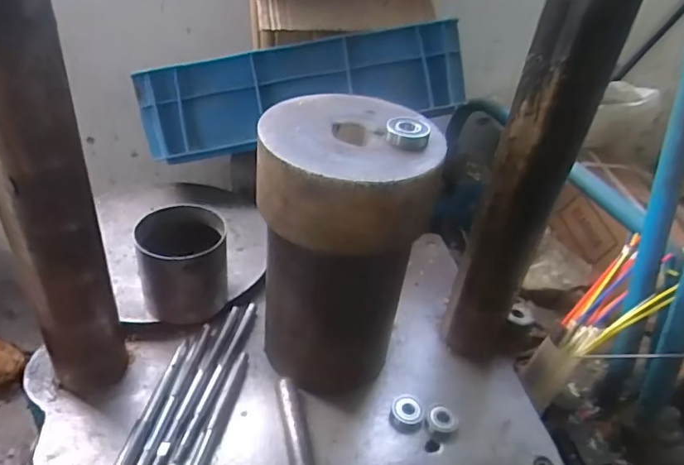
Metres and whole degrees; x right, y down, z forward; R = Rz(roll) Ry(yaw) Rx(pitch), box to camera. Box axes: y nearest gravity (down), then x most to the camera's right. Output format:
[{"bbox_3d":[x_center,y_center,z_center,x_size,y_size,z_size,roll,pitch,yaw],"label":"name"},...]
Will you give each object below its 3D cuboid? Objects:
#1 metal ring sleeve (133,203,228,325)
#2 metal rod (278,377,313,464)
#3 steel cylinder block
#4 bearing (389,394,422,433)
[{"bbox_3d":[-0.162,0.038,0.543,0.091,0.104,0.083,-10,40,-23],"label":"metal ring sleeve"},{"bbox_3d":[-0.036,0.190,0.450,0.020,0.021,0.137,-4,38,-15],"label":"metal rod"},{"bbox_3d":[-0.005,0.026,0.485,0.141,0.259,0.137,21,39,18],"label":"steel cylinder block"},{"bbox_3d":[0.062,0.173,0.499,0.030,0.016,0.033,7,36,-1],"label":"bearing"}]

